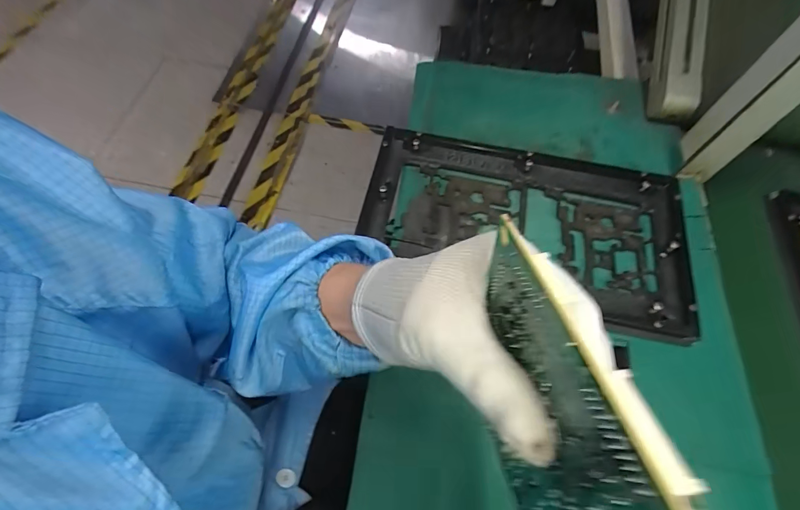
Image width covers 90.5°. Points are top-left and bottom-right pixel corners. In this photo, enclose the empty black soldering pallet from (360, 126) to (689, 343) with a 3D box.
[{"bbox_3d":[0.129,-0.033,0.424,0.331,0.032,0.186,13,65,3],"label":"empty black soldering pallet"}]

